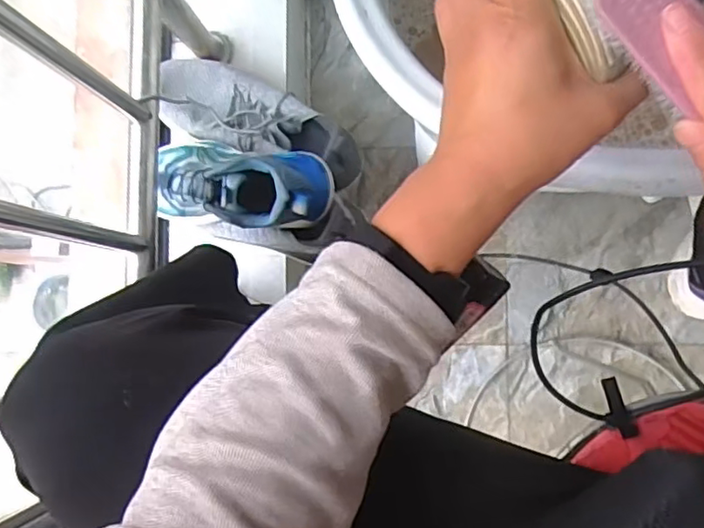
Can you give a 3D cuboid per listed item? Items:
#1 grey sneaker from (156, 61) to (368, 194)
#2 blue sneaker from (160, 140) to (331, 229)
[{"bbox_3d":[-0.118,-0.190,0.804,0.273,0.094,0.105,20,89,7],"label":"grey sneaker"},{"bbox_3d":[-0.132,-0.095,0.718,0.203,0.091,0.097,10,87,7],"label":"blue sneaker"}]

